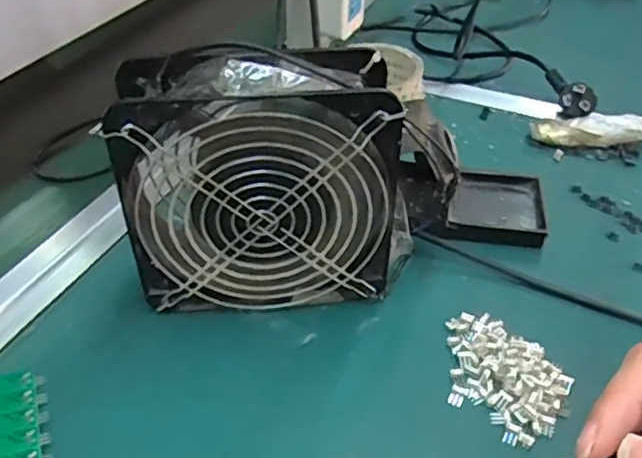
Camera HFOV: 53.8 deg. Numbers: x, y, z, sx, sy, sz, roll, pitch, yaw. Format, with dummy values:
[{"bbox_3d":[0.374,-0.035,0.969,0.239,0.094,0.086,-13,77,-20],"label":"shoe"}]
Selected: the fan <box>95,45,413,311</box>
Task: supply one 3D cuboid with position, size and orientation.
[{"bbox_3d":[-0.029,-0.024,0.367,0.157,0.155,0.055,-1,40,-2],"label":"fan"}]

